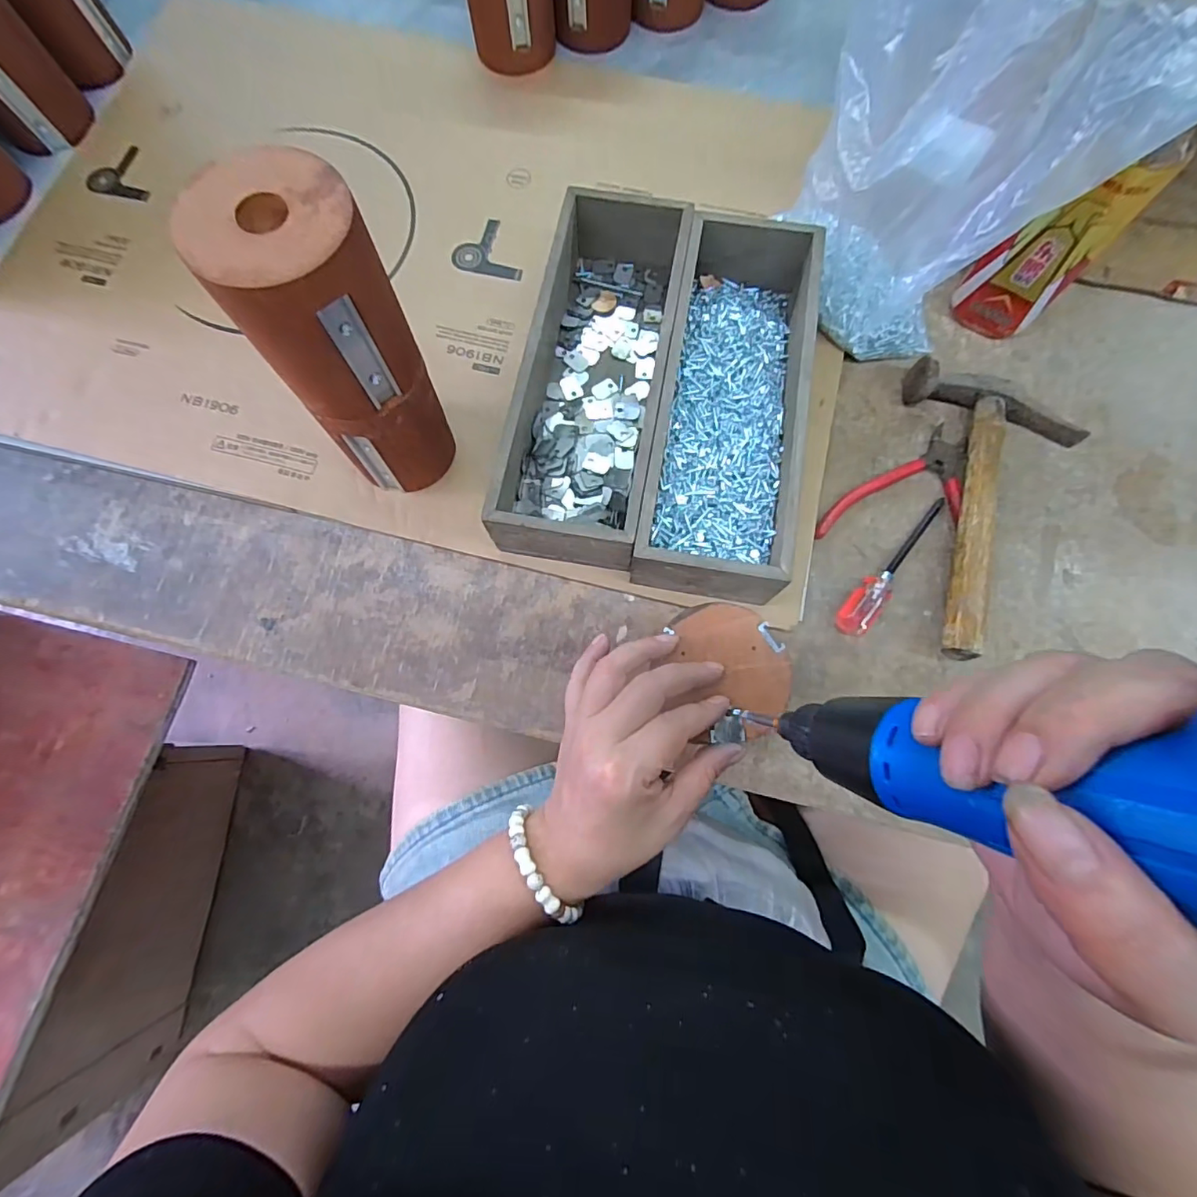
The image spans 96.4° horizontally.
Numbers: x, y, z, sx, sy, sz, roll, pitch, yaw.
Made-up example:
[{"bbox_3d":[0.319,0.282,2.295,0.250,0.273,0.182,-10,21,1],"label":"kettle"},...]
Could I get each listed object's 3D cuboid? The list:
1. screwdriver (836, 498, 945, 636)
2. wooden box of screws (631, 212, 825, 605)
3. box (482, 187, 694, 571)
[{"bbox_3d":[0.223,-0.028,0.402,0.023,0.019,0.135,39,78,9],"label":"screwdriver"},{"bbox_3d":[0.095,-0.143,0.399,0.100,0.072,0.289,10,75,1],"label":"wooden box of screws"},{"bbox_3d":[-0.001,-0.167,0.411,0.099,0.073,0.285,10,75,2],"label":"box"}]

